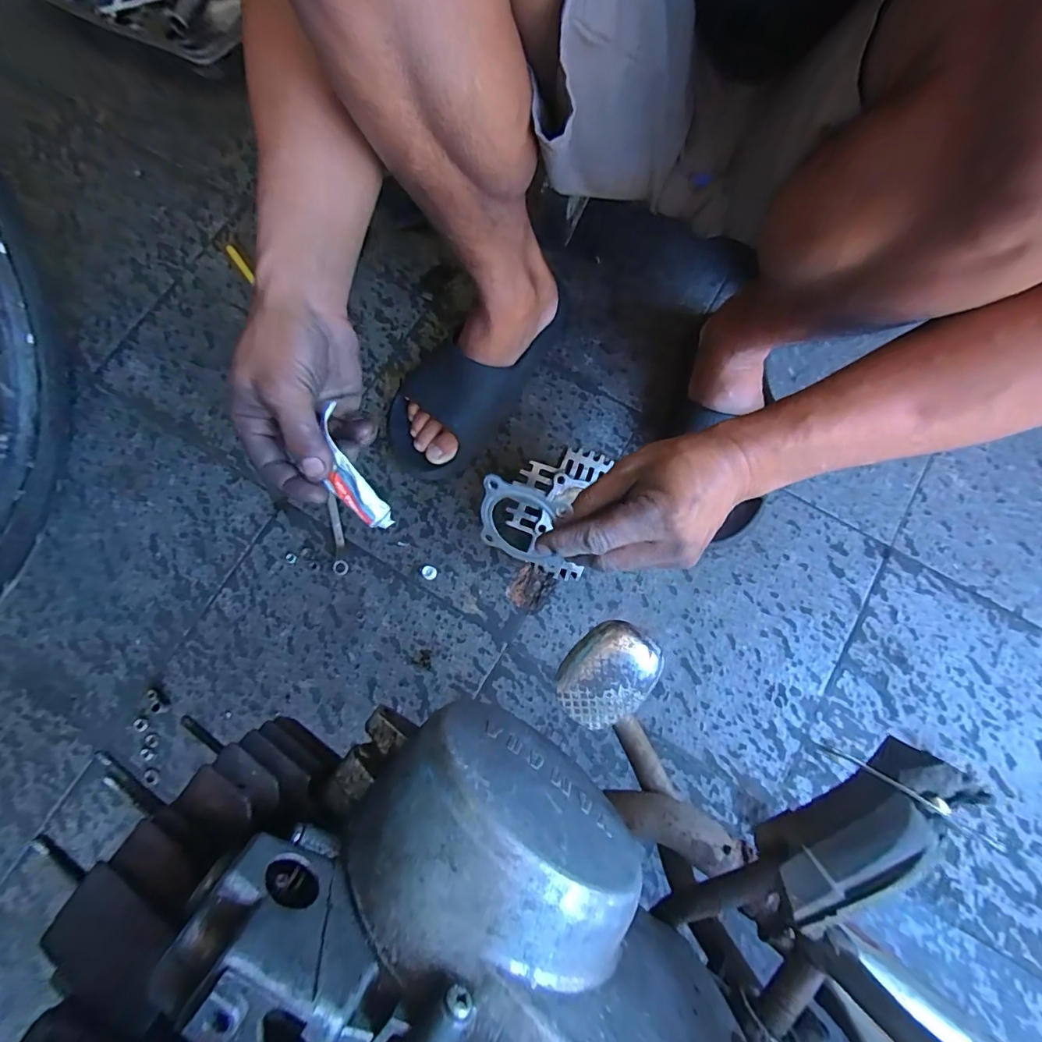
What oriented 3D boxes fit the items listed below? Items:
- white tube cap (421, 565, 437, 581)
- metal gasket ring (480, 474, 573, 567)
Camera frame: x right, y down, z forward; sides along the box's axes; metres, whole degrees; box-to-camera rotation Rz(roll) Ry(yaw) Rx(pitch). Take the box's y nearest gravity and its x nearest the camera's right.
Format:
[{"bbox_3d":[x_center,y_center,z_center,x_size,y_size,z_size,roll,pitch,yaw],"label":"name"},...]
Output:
[{"bbox_3d":[-0.099,0.055,0.518,0.017,0.010,0.015,28,79,7],"label":"white tube cap"},{"bbox_3d":[0.002,0.001,0.338,0.061,0.008,0.062,13,121,3],"label":"metal gasket ring"}]

